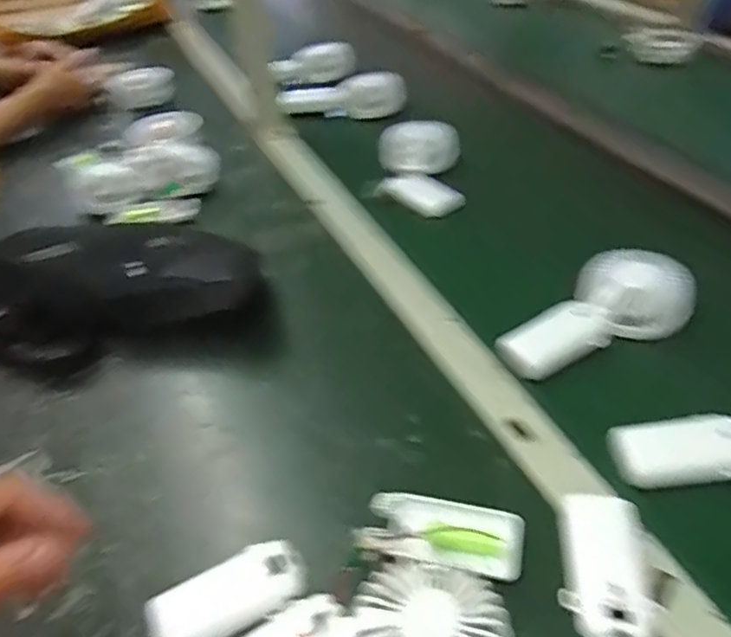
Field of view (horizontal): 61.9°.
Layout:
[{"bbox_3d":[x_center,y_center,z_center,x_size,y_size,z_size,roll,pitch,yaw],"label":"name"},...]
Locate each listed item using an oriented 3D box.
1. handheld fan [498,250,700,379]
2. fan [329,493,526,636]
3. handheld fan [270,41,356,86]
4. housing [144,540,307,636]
[{"bbox_3d":[0.207,-0.005,0.544,0.175,0.040,0.077,-23,45,-20],"label":"handheld fan"},{"bbox_3d":[0.036,0.163,0.364,0.102,0.047,0.138,10,44,15],"label":"fan"},{"bbox_3d":[-0.092,-0.456,1.082,0.158,0.052,0.029,-14,43,-11],"label":"handheld fan"},{"bbox_3d":[-0.089,0.180,0.391,0.100,0.012,0.045,-21,45,-18],"label":"housing"}]

